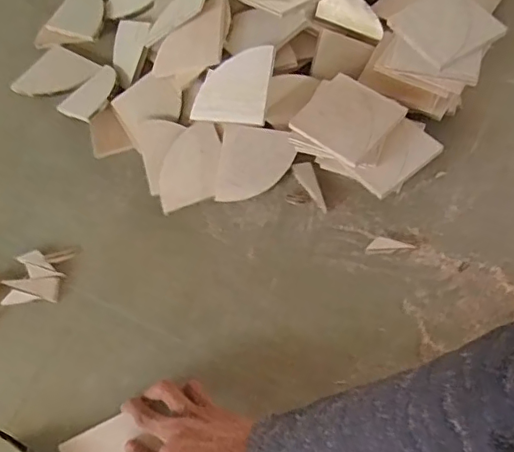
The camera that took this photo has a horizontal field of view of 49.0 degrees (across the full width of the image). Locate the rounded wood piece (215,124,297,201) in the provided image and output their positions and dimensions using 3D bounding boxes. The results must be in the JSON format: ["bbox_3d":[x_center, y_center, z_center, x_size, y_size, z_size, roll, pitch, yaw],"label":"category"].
[{"bbox_3d":[-0.002,-0.080,0.720,0.095,0.010,0.094,2,84,4],"label":"rounded wood piece"}]

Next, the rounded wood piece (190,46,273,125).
[{"bbox_3d":[-0.030,-0.178,0.717,0.104,0.012,0.093,7,90,26],"label":"rounded wood piece"}]

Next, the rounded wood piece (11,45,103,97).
[{"bbox_3d":[-0.301,-0.226,0.848,0.103,0.011,0.098,25,65,18],"label":"rounded wood piece"}]

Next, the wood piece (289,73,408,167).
[{"bbox_3d":[0.110,-0.132,0.681,0.104,0.012,0.103,34,75,13],"label":"wood piece"}]

